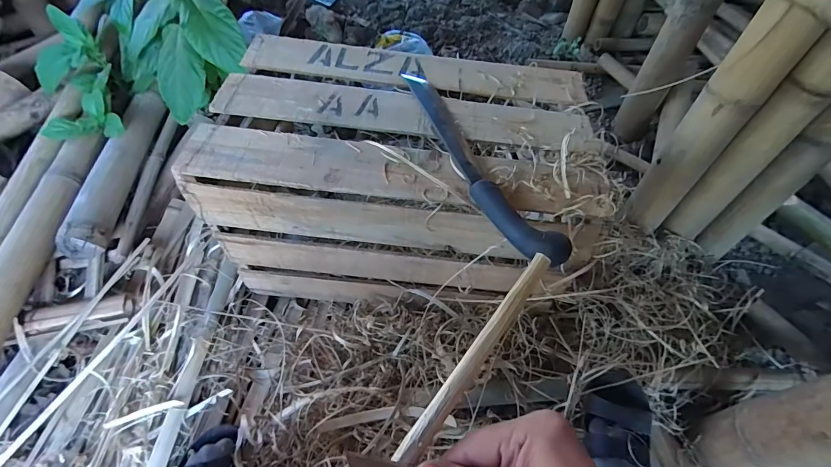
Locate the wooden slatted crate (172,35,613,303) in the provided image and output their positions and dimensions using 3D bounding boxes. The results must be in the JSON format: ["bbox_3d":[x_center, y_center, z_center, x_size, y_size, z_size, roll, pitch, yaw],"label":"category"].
[{"bbox_3d":[-0.024,-0.087,0.704,0.582,0.312,0.356,7,54,0],"label":"wooden slatted crate"}]

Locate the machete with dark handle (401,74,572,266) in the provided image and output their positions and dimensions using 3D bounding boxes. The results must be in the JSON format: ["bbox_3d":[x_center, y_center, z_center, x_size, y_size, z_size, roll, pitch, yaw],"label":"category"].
[{"bbox_3d":[0.071,-0.118,0.537,0.064,0.023,0.404,-19,58,-17],"label":"machete with dark handle"}]

